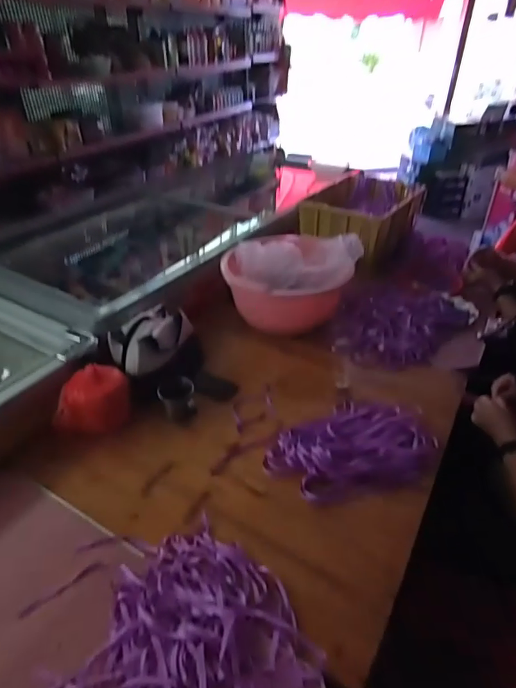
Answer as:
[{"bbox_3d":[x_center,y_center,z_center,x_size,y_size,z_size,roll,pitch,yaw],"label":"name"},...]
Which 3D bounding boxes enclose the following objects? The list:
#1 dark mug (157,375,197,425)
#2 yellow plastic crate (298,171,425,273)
[{"bbox_3d":[-0.193,0.137,1.055,0.084,0.082,0.092,-7,35,-10],"label":"dark mug"},{"bbox_3d":[0.407,-0.512,1.809,0.377,0.212,0.508,20,39,27],"label":"yellow plastic crate"}]

